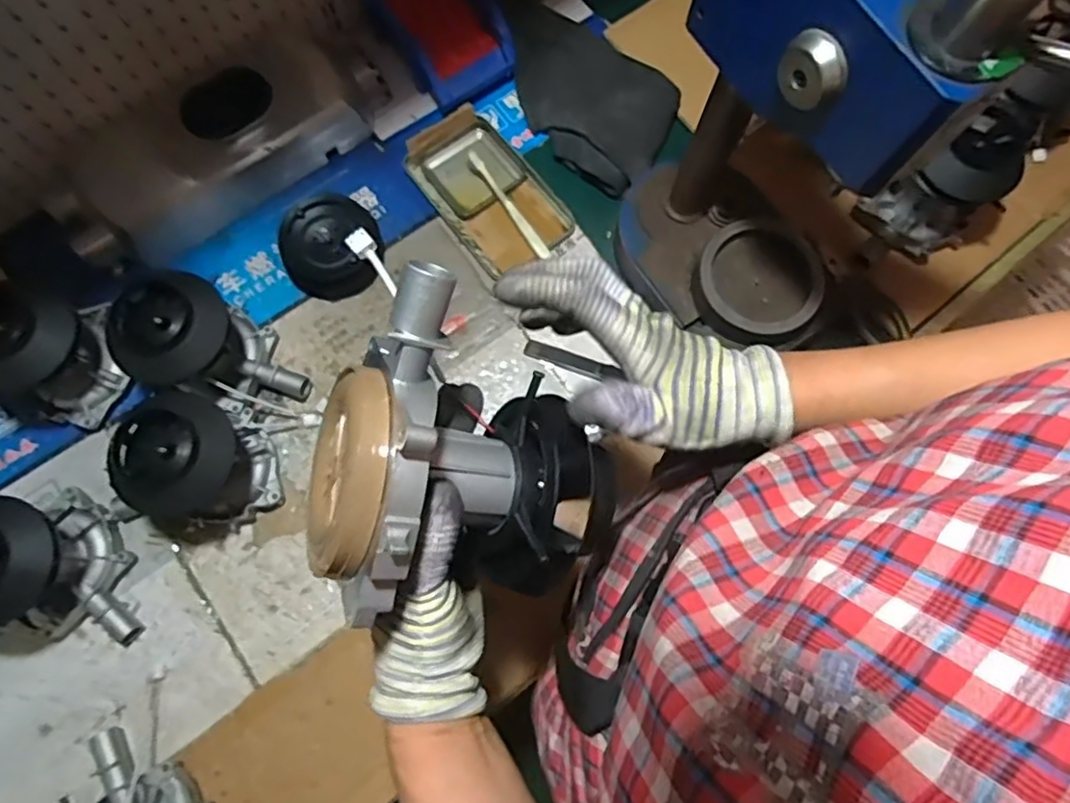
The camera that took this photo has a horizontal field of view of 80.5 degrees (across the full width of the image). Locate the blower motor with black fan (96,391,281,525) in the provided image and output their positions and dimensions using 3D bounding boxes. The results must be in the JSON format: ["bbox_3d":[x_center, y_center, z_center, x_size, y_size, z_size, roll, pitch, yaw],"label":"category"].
[{"bbox_3d":[-0.314,0.055,0.597,0.099,0.133,0.106,-9,76,-4],"label":"blower motor with black fan"}]

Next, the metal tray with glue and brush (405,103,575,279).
[{"bbox_3d":[-0.054,-0.247,0.737,0.120,0.030,0.203,-36,80,-10],"label":"metal tray with glue and brush"}]

